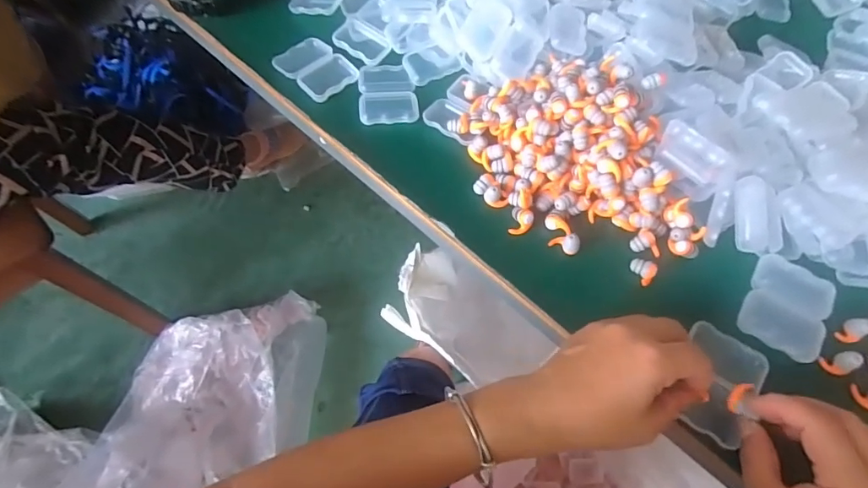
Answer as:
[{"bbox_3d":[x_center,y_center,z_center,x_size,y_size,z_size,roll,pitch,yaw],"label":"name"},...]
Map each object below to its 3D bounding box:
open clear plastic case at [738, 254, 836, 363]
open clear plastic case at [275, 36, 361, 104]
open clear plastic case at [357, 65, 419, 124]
[{"bbox_3d":[0.268,0.047,0.360,0.054,0.014,0.077,31,64,13],"label":"open clear plastic case"},{"bbox_3d":[-0.117,-0.174,0.468,0.060,0.012,0.076,-38,70,-21],"label":"open clear plastic case"},{"bbox_3d":[-0.045,-0.148,0.460,0.056,0.010,0.076,-3,61,-5],"label":"open clear plastic case"}]

